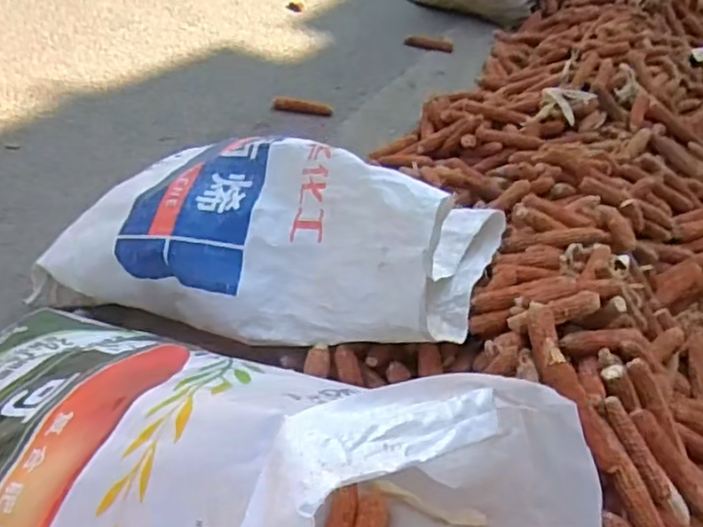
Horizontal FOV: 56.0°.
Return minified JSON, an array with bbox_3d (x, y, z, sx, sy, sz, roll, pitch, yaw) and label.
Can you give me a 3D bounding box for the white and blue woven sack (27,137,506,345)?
[{"bbox_3d":[-0.154,-0.042,1.008,0.683,0.235,0.332,2,38,17],"label":"white and blue woven sack"}]

